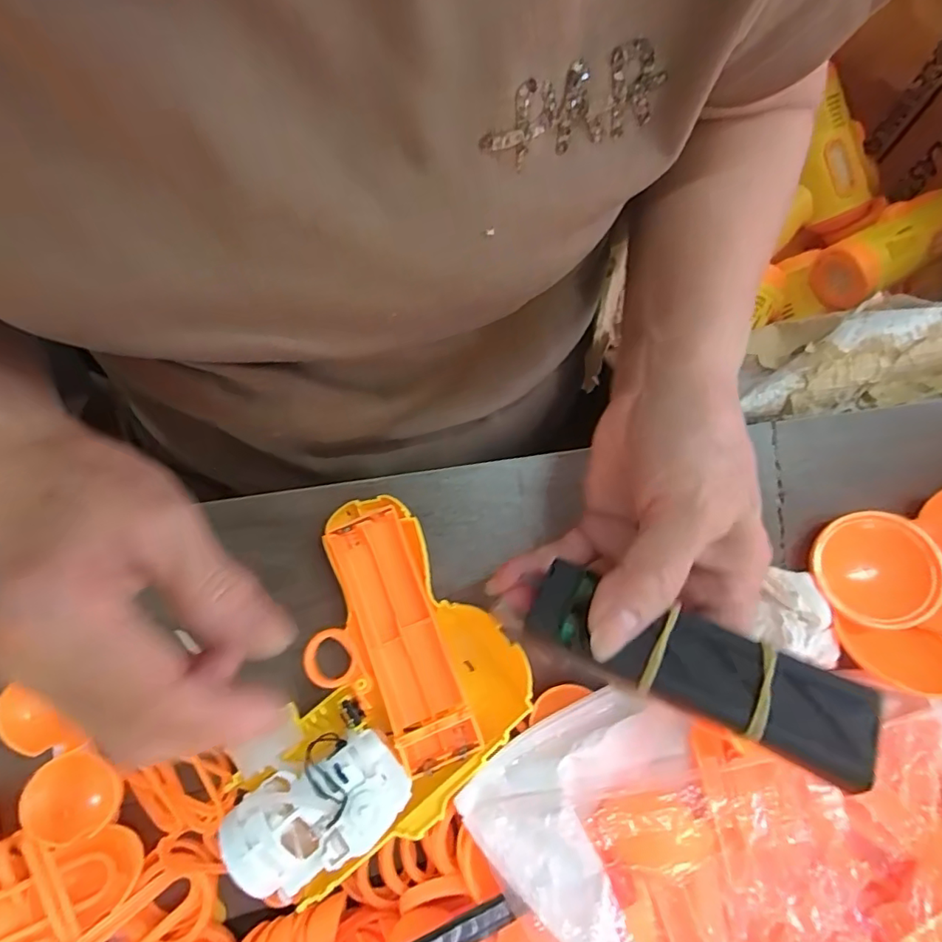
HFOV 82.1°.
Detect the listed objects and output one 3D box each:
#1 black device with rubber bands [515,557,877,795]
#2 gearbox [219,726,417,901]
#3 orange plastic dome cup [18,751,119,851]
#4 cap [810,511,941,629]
[{"bbox_3d":[0.073,0.064,0.180,0.108,0.012,0.031,18,77,17],"label":"black device with rubber bands"},{"bbox_3d":[-0.060,0.138,0.223,0.067,0.032,0.044,-36,85,-8],"label":"gearbox"},{"bbox_3d":[-0.173,0.144,0.236,0.041,0.010,0.033,8,81,-2],"label":"orange plastic dome cup"},{"bbox_3d":[0.197,0.047,0.264,0.054,0.011,0.054,-3,77,14],"label":"cap"}]

